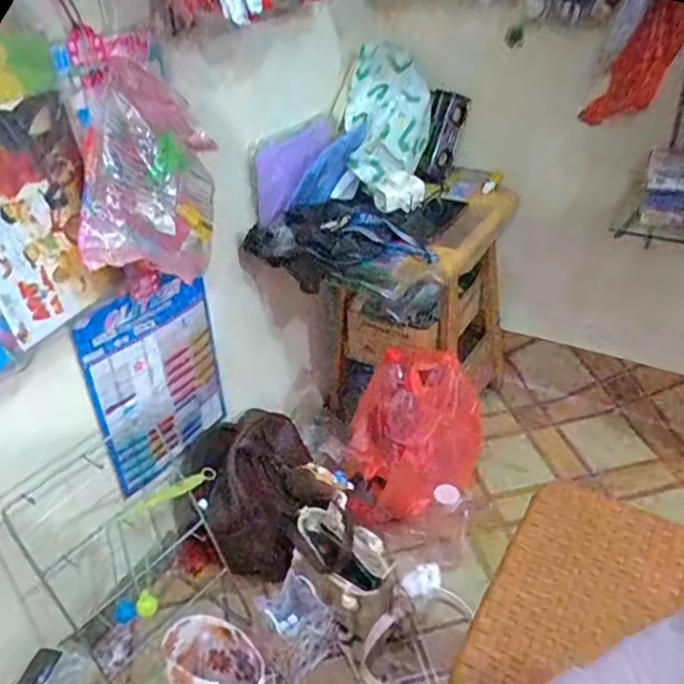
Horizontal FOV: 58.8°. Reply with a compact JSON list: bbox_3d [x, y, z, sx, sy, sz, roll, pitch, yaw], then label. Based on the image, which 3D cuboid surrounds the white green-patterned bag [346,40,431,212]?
[{"bbox_3d":[0.087,-0.391,1.120,0.149,0.264,0.107,-1,34,6],"label":"white green-patterned bag"}]

